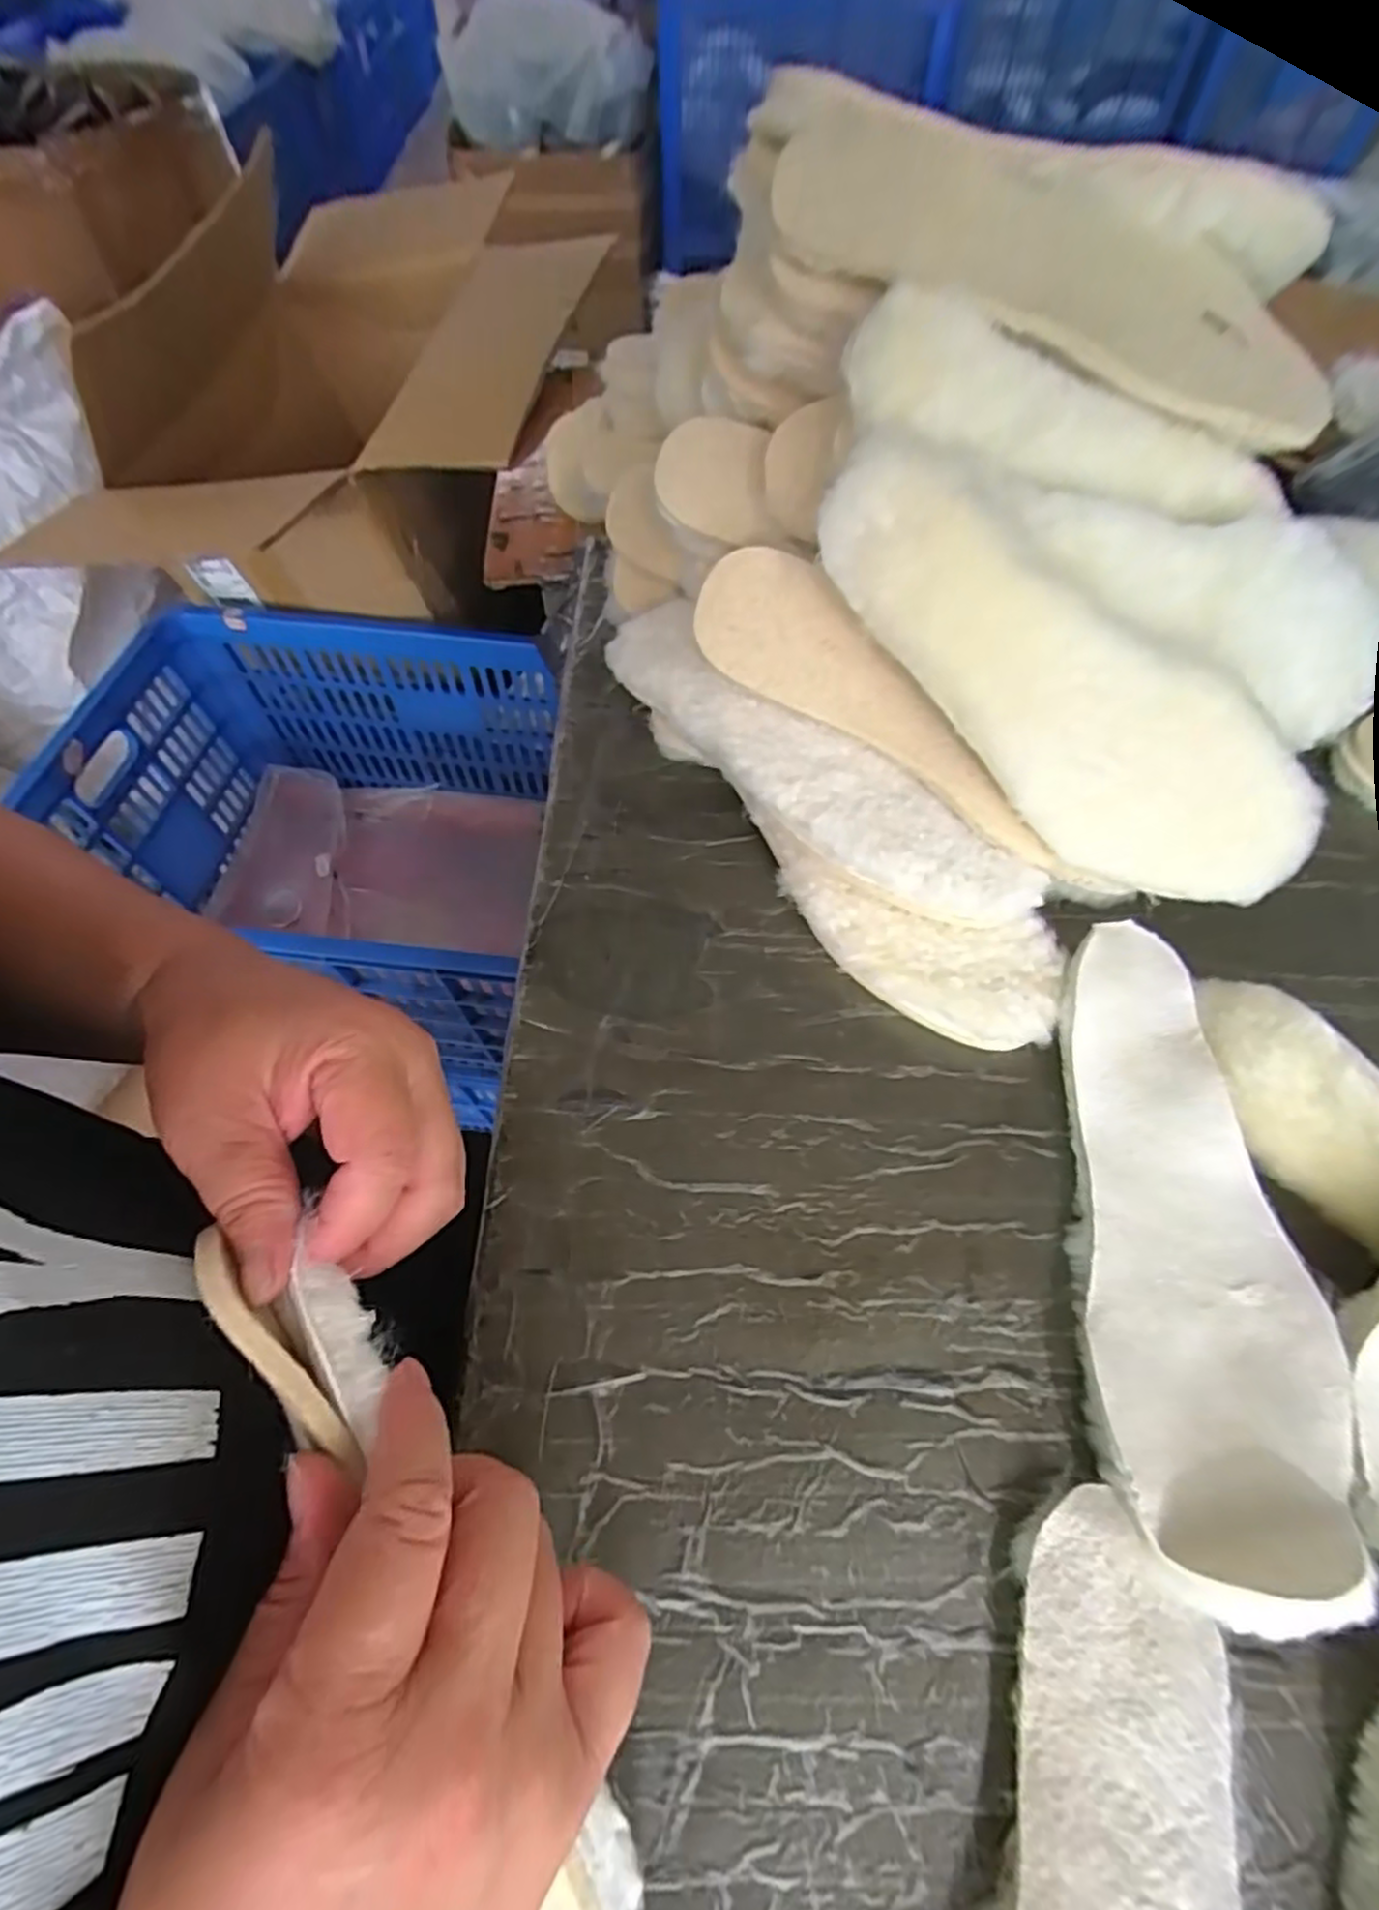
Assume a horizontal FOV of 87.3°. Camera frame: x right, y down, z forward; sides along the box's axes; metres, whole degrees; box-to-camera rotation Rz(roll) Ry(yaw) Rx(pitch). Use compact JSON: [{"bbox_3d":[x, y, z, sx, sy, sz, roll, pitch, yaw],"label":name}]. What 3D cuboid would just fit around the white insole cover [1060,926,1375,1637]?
[{"bbox_3d":[0.214,0.108,0.303,0.090,0.030,0.258,9,61,4],"label":"white insole cover"}]

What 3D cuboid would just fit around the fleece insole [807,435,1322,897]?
[{"bbox_3d":[0.169,-0.114,0.332,0.270,0.092,0.023,33,22,-6],"label":"fleece insole"}]

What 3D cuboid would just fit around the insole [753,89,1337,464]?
[{"bbox_3d":[0.169,-0.312,0.330,0.263,0.025,0.087,18,82,-5],"label":"insole"}]

